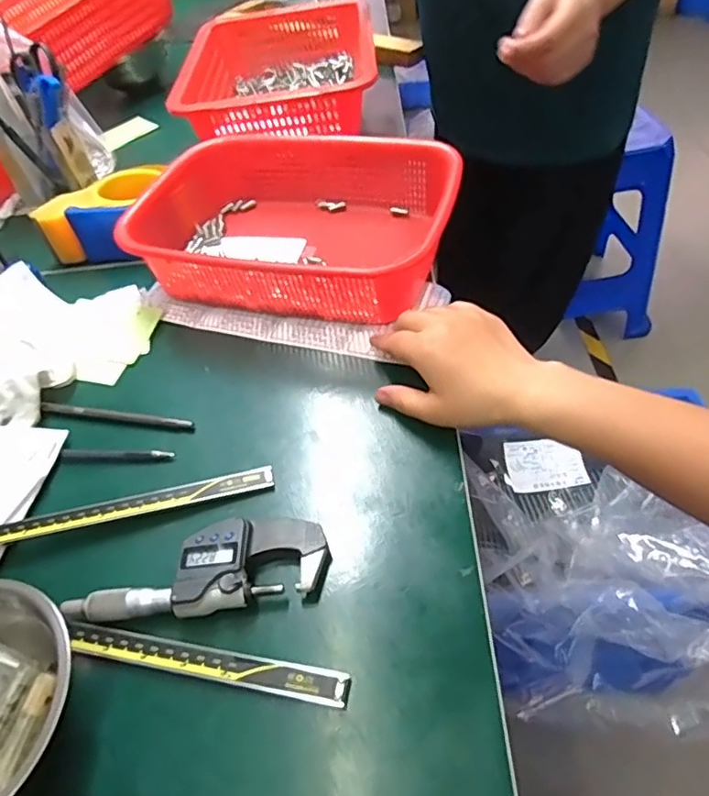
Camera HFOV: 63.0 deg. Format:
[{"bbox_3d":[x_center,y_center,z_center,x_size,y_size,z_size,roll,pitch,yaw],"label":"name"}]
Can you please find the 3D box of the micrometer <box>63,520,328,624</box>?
[{"bbox_3d":[-0.097,0.109,0.361,0.158,0.020,0.054,-13,49,-3],"label":"micrometer"}]

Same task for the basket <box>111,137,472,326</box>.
[{"bbox_3d":[-0.059,-0.162,0.549,0.267,0.087,0.194,10,52,16],"label":"basket"}]

